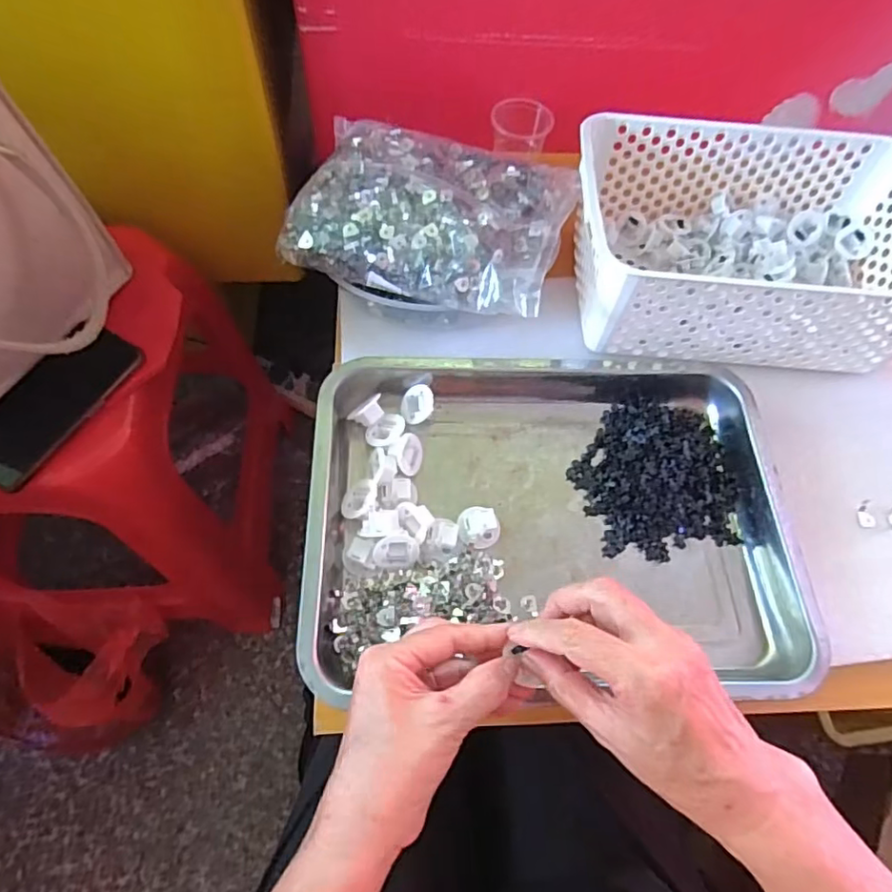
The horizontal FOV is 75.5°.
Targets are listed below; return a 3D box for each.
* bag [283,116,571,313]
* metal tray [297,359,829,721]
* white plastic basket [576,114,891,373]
[{"bbox_3d":[-0.016,-0.217,0.526,0.256,0.055,0.184,22,63,8],"label":"bag"},{"bbox_3d":[0.078,0.038,0.464,0.359,0.045,0.305,0,63,-4],"label":"metal tray"},{"bbox_3d":[0.280,-0.192,0.543,0.319,0.105,0.213,6,62,-1],"label":"white plastic basket"}]

